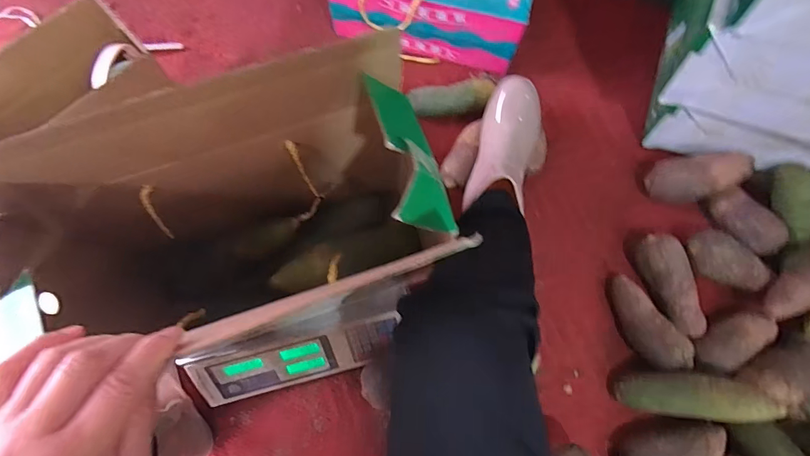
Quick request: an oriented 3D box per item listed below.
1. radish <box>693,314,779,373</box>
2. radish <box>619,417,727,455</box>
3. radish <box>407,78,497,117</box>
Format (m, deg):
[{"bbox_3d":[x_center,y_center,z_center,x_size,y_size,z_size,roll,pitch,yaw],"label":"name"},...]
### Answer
[{"bbox_3d":[0.501,0.172,0.620,0.143,0.045,0.058,-29,79,-6],"label":"radish"},{"bbox_3d":[0.398,0.317,0.600,0.162,0.064,0.065,-12,78,-2],"label":"radish"},{"bbox_3d":[0.082,-0.227,0.718,0.143,0.040,0.045,-7,77,-1],"label":"radish"}]

